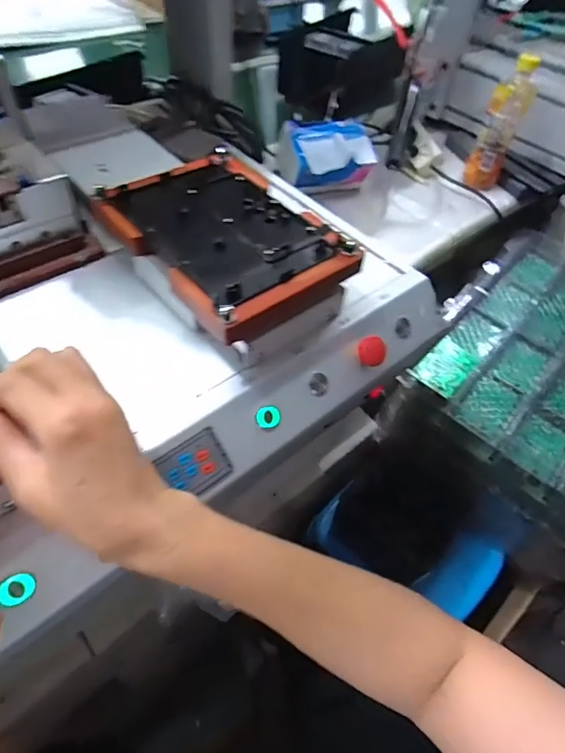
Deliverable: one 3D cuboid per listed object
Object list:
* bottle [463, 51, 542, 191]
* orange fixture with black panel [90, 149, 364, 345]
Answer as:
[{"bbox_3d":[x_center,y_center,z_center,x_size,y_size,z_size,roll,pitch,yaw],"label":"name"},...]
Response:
[{"bbox_3d":[0.392,-0.451,0.818,0.067,0.212,0.063,21,53,10],"label":"bottle"},{"bbox_3d":[-0.048,-0.129,0.417,0.158,0.031,0.218,-31,61,-26],"label":"orange fixture with black panel"}]

